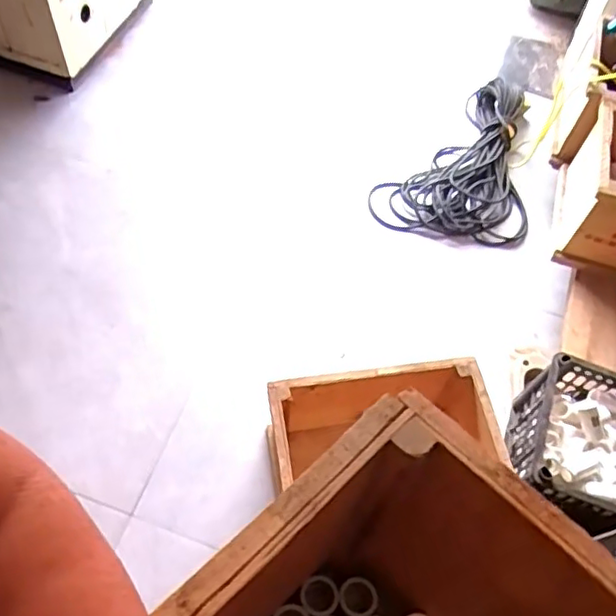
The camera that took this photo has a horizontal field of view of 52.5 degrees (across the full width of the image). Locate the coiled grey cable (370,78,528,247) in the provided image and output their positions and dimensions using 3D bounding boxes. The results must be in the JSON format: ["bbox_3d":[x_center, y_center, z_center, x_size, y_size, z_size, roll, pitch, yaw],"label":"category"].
[{"bbox_3d":[0.429,-0.432,1.736,0.409,0.133,0.525,15,59,4],"label":"coiled grey cable"}]

